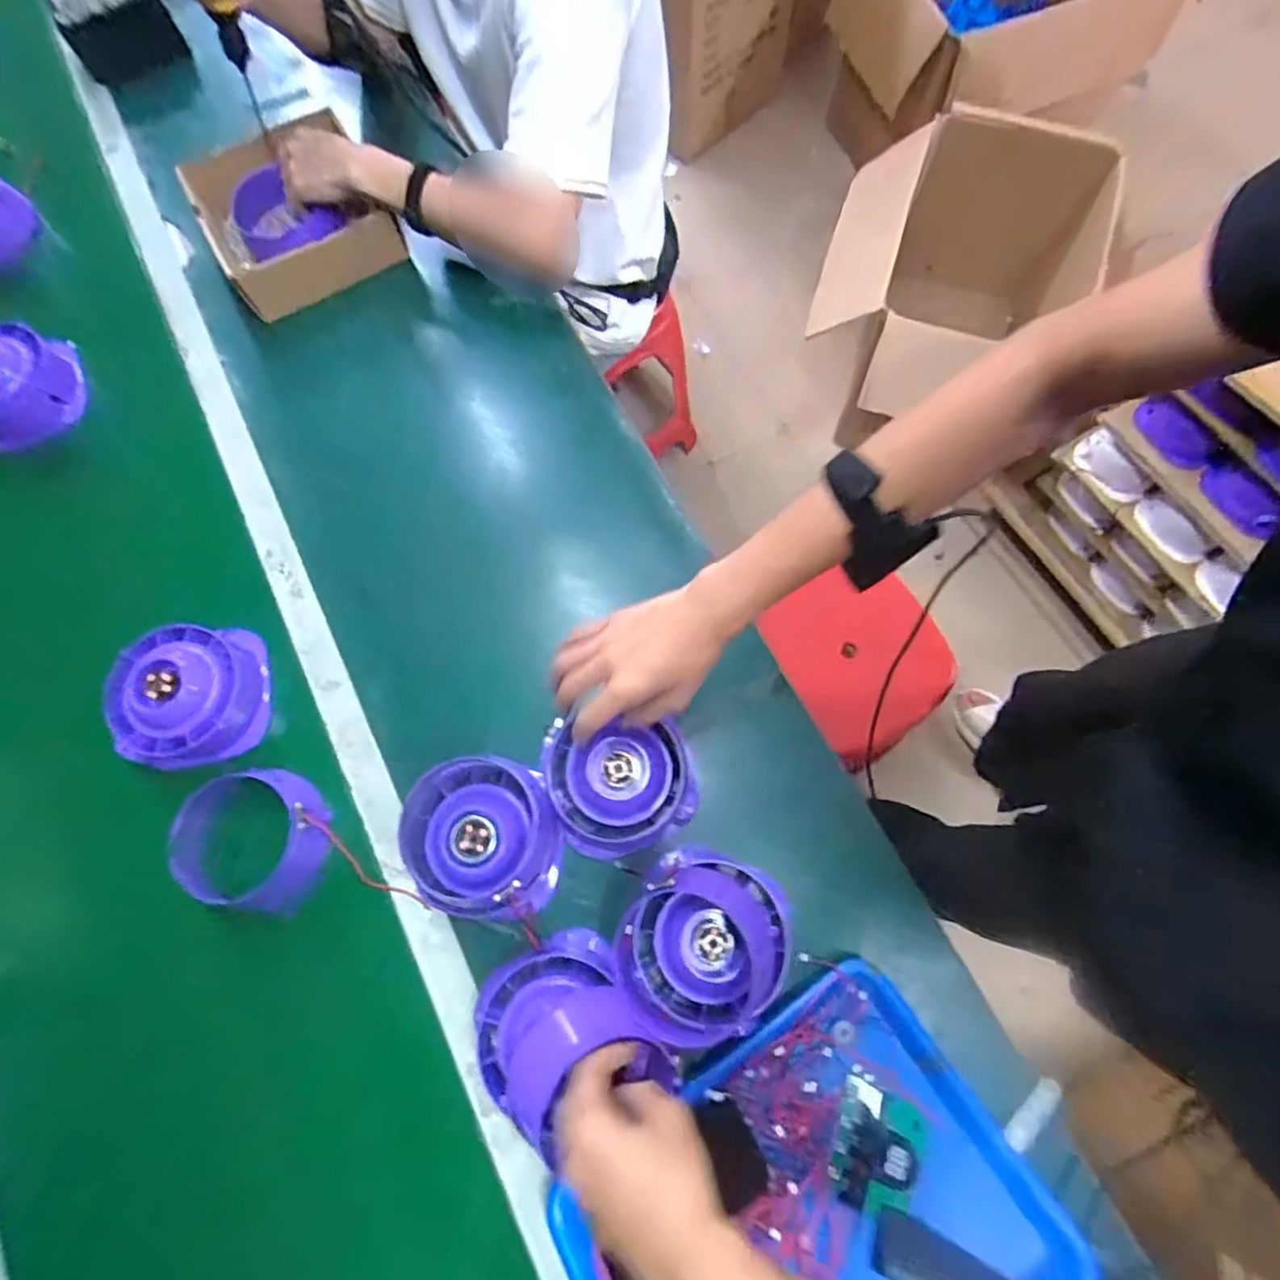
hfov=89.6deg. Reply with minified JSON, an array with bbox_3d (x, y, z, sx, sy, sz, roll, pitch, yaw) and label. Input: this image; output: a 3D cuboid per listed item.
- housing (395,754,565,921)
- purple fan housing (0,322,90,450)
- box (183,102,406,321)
[{"bbox_3d":[-0.139,0.176,0.583,0.132,0.075,0.130,0,74,1],"label":"housing"},{"bbox_3d":[-0.721,-0.295,0.745,0.110,0.084,0.123,-13,74,-2],"label":"purple fan housing"},{"bbox_3d":[-0.429,-0.530,0.781,0.197,0.070,0.230,-31,76,-7],"label":"box"}]

